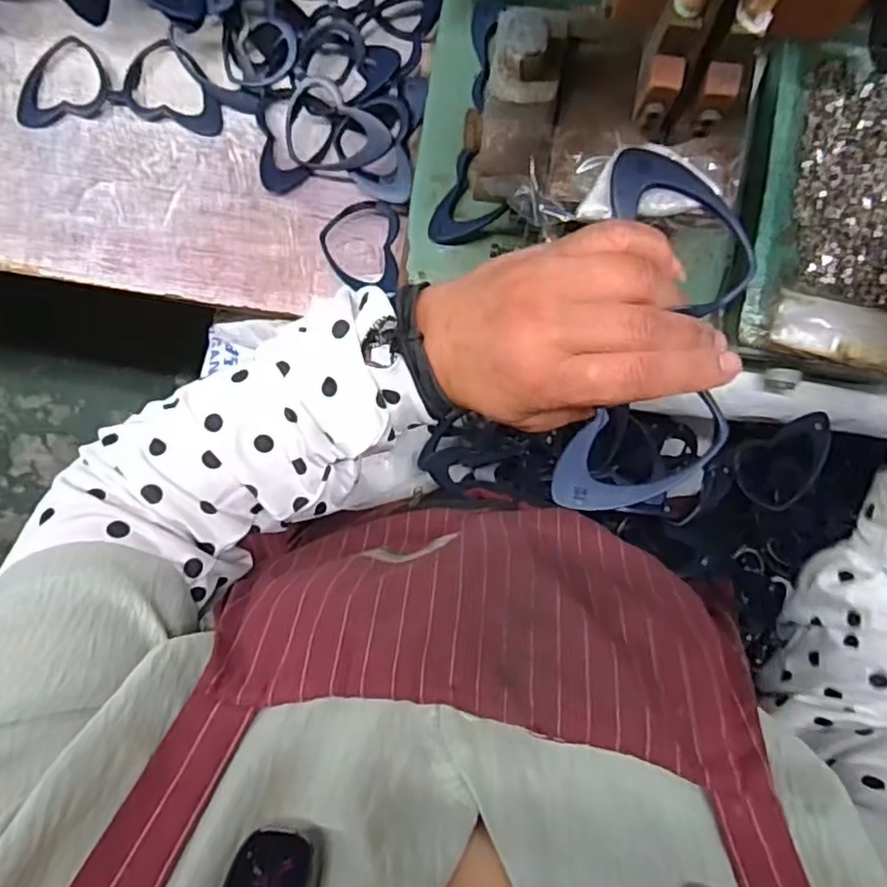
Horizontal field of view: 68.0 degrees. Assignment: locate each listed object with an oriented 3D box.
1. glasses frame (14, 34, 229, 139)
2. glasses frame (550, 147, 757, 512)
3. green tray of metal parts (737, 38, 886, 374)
[{"bbox_3d":[-0.235,-0.260,0.475,0.151,0.012,0.063,5,95,5],"label":"glasses frame"},{"bbox_3d":[0.088,-0.043,0.266,0.063,0.009,0.149,12,85,3],"label":"glasses frame"},{"bbox_3d":[0.260,-0.139,0.385,0.148,0.023,0.187,9,91,3],"label":"green tray of metal parts"}]

